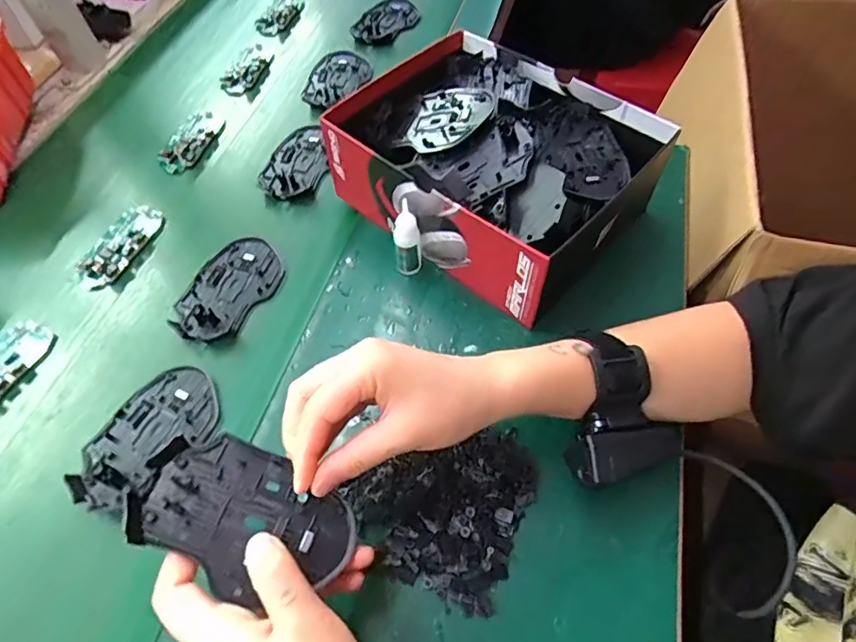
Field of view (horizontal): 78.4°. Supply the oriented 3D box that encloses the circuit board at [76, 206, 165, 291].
[{"bbox_3d":[-0.293,-0.072,0.497,0.048,0.012,0.094,16,59,13],"label":"circuit board"}]

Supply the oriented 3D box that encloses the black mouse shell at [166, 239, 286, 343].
[{"bbox_3d":[-0.179,-0.030,0.465,0.074,0.017,0.109,29,62,20],"label":"black mouse shell"}]

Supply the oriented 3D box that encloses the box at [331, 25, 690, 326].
[{"bbox_3d":[0.057,-0.138,0.467,0.227,0.102,0.186,36,65,23],"label":"box"}]

